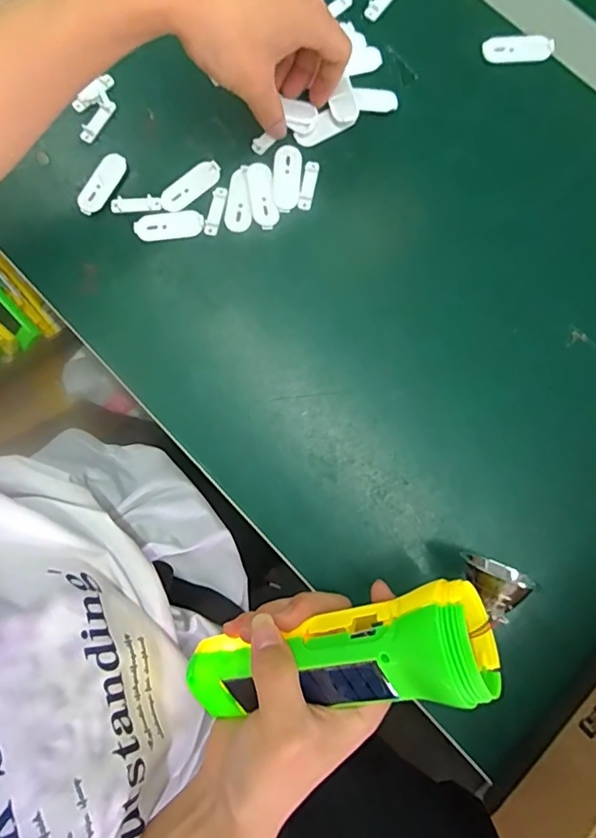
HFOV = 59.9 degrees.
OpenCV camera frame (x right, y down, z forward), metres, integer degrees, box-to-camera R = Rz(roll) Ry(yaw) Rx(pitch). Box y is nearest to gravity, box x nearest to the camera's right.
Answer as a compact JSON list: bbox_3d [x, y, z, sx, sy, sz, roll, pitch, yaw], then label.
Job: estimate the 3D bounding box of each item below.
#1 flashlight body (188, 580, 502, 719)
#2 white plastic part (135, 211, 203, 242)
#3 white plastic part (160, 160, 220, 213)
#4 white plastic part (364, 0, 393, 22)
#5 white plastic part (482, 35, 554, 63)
[{"bbox_3d":[0.017,0.124,0.266,0.158,0.039,0.049,-20,78,22],"label":"flashlight body"},{"bbox_3d":[-0.093,-0.140,0.372,0.049,0.004,0.020,-5,82,2],"label":"white plastic part"},{"bbox_3d":[-0.079,-0.170,0.379,0.049,0.005,0.020,-36,82,-3],"label":"white plastic part"},{"bbox_3d":[0.065,-0.319,0.391,0.012,0.004,0.038,39,83,8],"label":"white plastic part"},{"bbox_3d":[0.162,-0.274,0.381,0.049,0.004,0.020,4,82,3],"label":"white plastic part"}]

